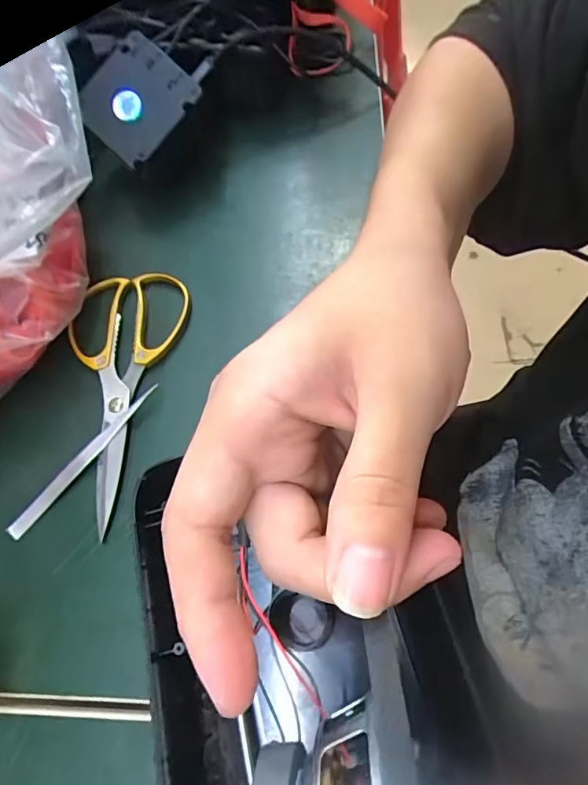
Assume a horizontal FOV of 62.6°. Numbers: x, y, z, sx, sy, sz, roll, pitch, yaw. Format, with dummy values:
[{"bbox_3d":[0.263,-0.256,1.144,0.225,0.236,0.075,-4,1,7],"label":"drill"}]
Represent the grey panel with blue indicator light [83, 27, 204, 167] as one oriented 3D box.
[{"bbox_3d":[-0.117,-0.215,0.351,0.067,0.011,0.074,45,94,-1],"label":"grey panel with blue indicator light"}]

